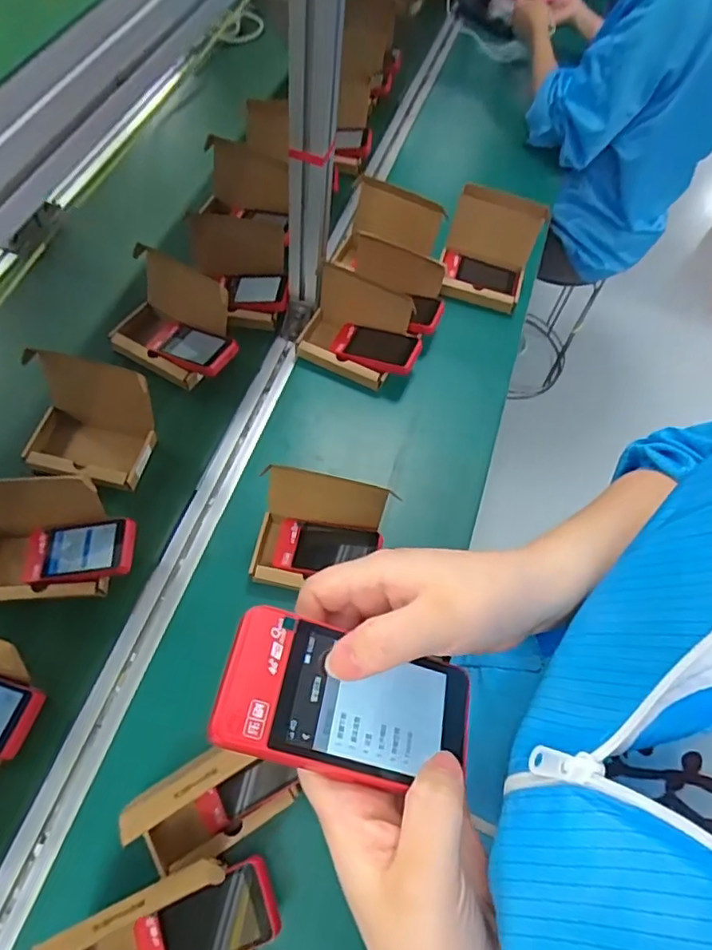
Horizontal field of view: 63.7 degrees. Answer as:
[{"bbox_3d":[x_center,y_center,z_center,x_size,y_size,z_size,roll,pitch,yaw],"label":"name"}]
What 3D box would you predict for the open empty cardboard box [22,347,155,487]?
[{"bbox_3d":[-0.347,-0.069,0.719,0.166,0.114,0.106,16,56,6],"label":"open empty cardboard box"}]

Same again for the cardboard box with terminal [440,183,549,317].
[{"bbox_3d":[0.208,-0.351,0.901,0.138,0.113,0.138,16,56,6],"label":"cardboard box with terminal"}]

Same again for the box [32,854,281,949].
[{"bbox_3d":[-0.155,0.388,0.469,0.166,0.136,0.092,-20,60,-17],"label":"box"}]

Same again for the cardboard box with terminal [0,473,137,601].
[{"bbox_3d":[-0.347,0.069,0.638,0.187,0.106,0.109,-1,56,-5],"label":"cardboard box with terminal"}]

